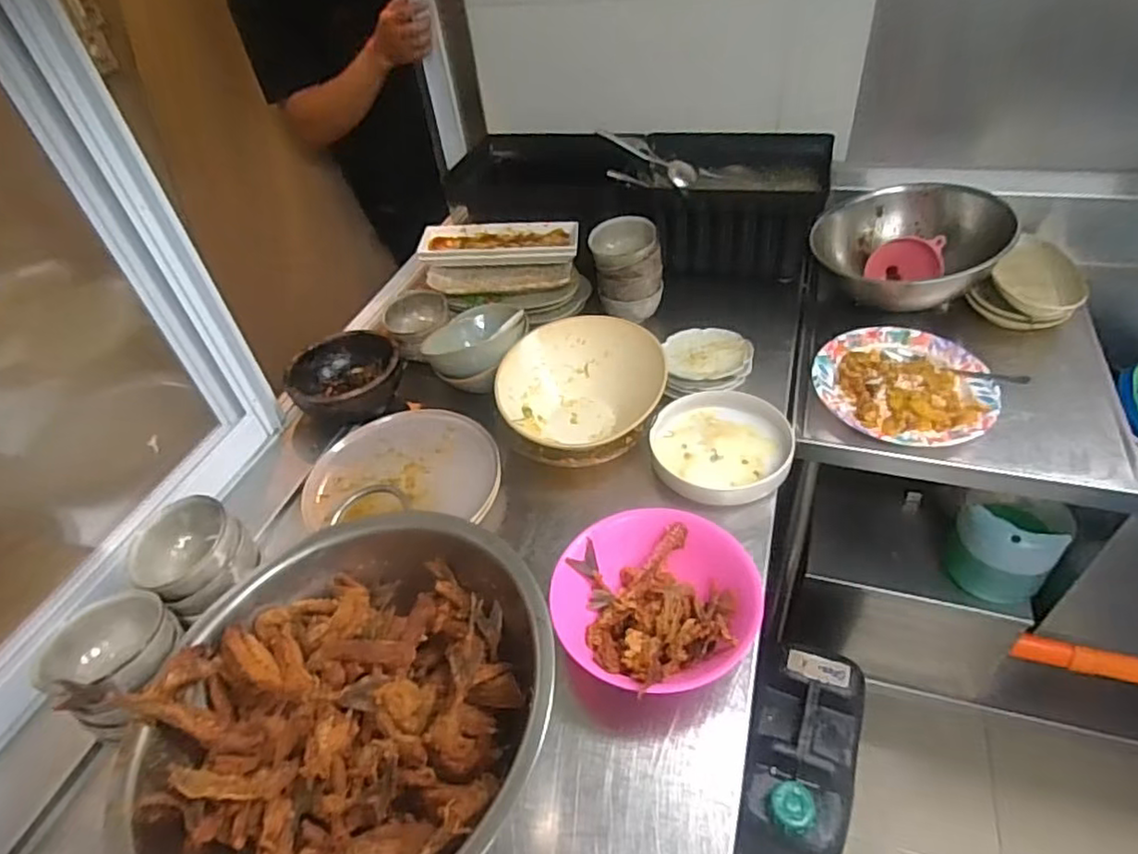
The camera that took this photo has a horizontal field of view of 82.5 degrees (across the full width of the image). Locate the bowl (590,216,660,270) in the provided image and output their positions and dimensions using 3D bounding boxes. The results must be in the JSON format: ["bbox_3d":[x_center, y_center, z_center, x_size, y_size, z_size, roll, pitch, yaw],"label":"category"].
[{"bbox_3d":[0.090,-0.312,1.089,0.108,0.048,0.095,-13,43,-6],"label":"bowl"}]

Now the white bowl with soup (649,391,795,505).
[{"bbox_3d":[0.209,0.024,0.897,0.190,0.039,0.175,16,47,24],"label":"white bowl with soup"}]

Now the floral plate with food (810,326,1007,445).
[{"bbox_3d":[0.494,-0.064,0.961,0.224,0.040,0.237,-4,43,4],"label":"floral plate with food"}]

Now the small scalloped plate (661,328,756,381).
[{"bbox_3d":[0.214,-0.114,1.001,0.128,0.019,0.132,-4,43,4],"label":"small scalloped plate"}]

